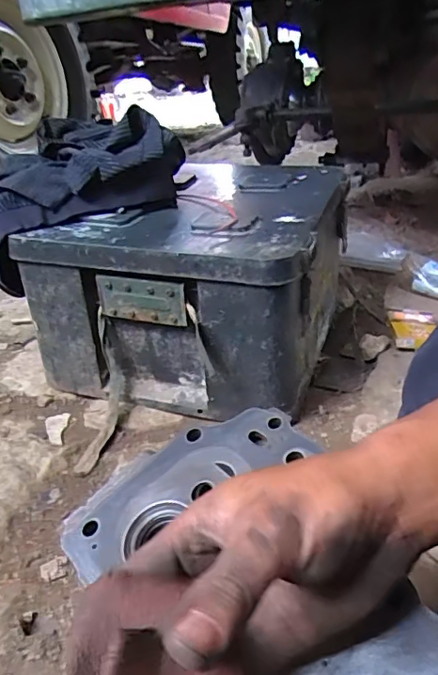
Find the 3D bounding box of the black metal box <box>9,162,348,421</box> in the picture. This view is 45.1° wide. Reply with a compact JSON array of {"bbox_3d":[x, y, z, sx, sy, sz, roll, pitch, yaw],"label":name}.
[{"bbox_3d":[-0.014,-0.087,0.773,0.343,0.240,0.374,7,29,19],"label":"black metal box"}]

